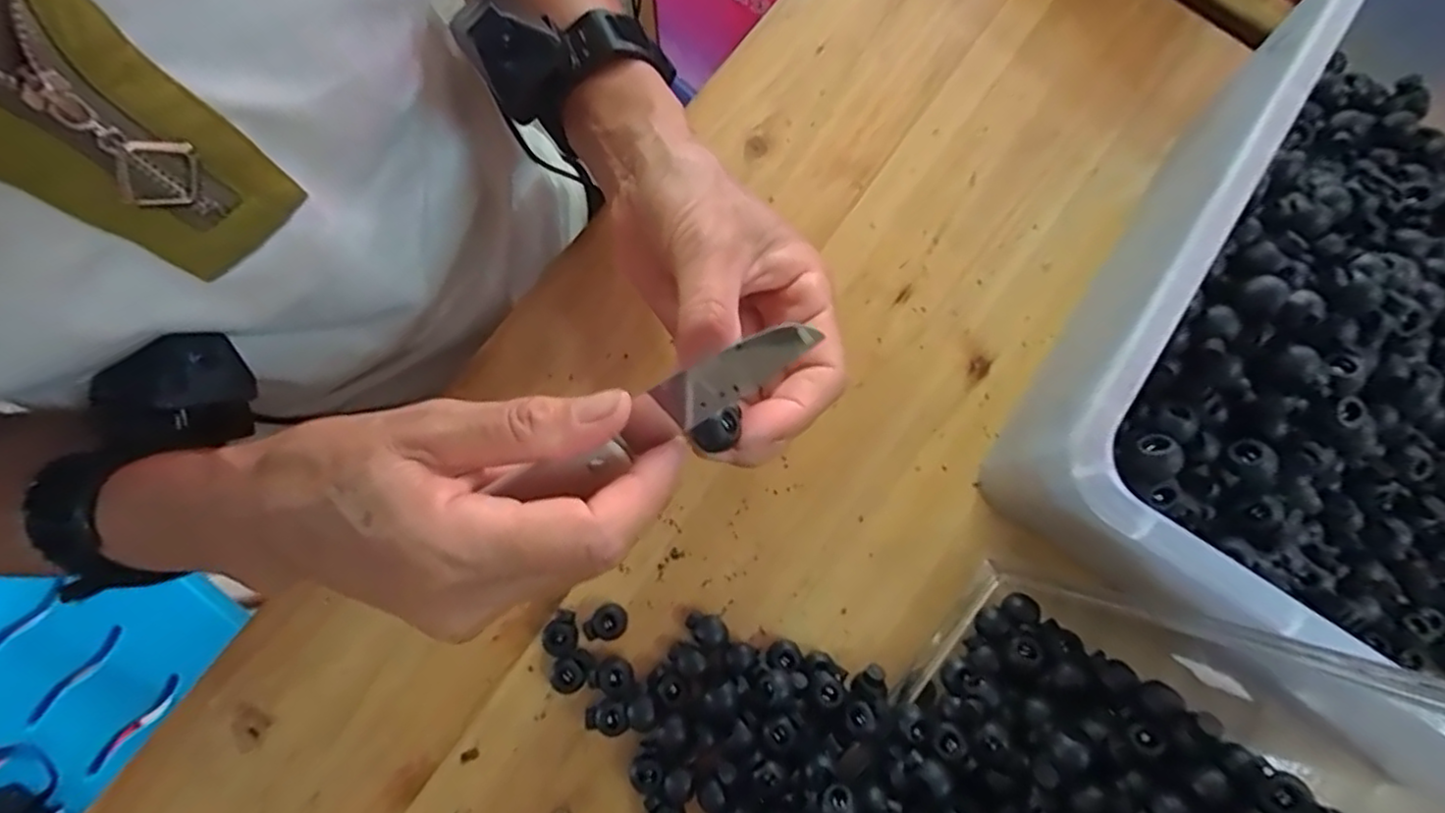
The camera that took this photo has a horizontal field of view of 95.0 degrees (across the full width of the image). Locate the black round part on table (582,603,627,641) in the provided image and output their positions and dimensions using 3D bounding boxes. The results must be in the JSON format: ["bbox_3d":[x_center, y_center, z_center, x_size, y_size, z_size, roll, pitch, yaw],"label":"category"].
[{"bbox_3d":[-0.052,0.099,0.298,0.019,0.009,0.015,-41,84,-9],"label":"black round part on table"}]

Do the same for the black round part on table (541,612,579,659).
[{"bbox_3d":[-0.073,0.102,0.297,0.014,0.009,0.019,-8,80,-4],"label":"black round part on table"}]

